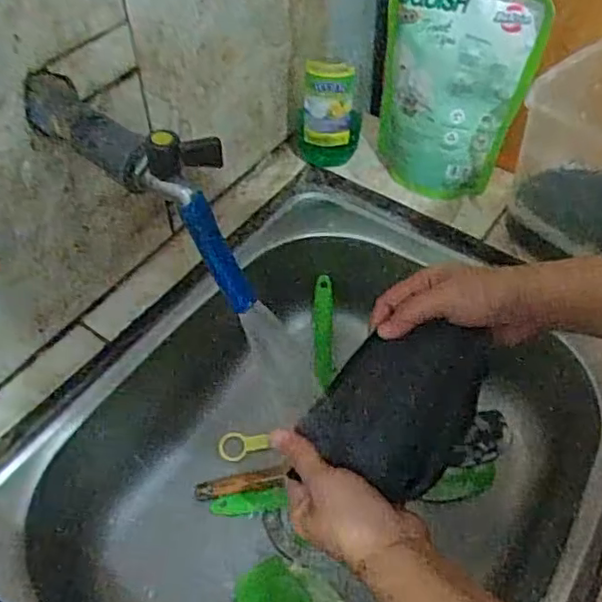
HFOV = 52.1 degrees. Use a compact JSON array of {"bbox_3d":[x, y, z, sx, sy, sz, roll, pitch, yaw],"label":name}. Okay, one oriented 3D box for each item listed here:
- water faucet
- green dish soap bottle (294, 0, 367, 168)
[{"bbox_3d":[-0.093,-0.077,0.381,0.172,0.091,0.047,34,59,22],"label":"water faucet"},{"bbox_3d":[0.028,-0.233,0.571,0.058,0.237,0.069,2,52,0],"label":"green dish soap bottle"}]

